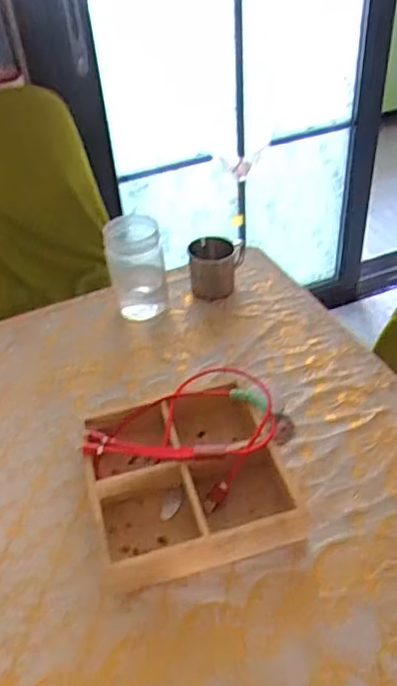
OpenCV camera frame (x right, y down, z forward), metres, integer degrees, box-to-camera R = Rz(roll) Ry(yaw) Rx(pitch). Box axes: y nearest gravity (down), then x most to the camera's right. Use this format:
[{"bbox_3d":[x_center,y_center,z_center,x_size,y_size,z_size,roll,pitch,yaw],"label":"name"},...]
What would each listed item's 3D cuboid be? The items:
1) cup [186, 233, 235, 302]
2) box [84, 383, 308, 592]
[{"bbox_3d":[0.022,-0.112,0.904,0.069,0.079,0.065,-2,40,2],"label":"cup"},{"bbox_3d":[-0.011,0.137,0.641,0.203,0.051,0.208,-13,41,-11],"label":"box"}]

